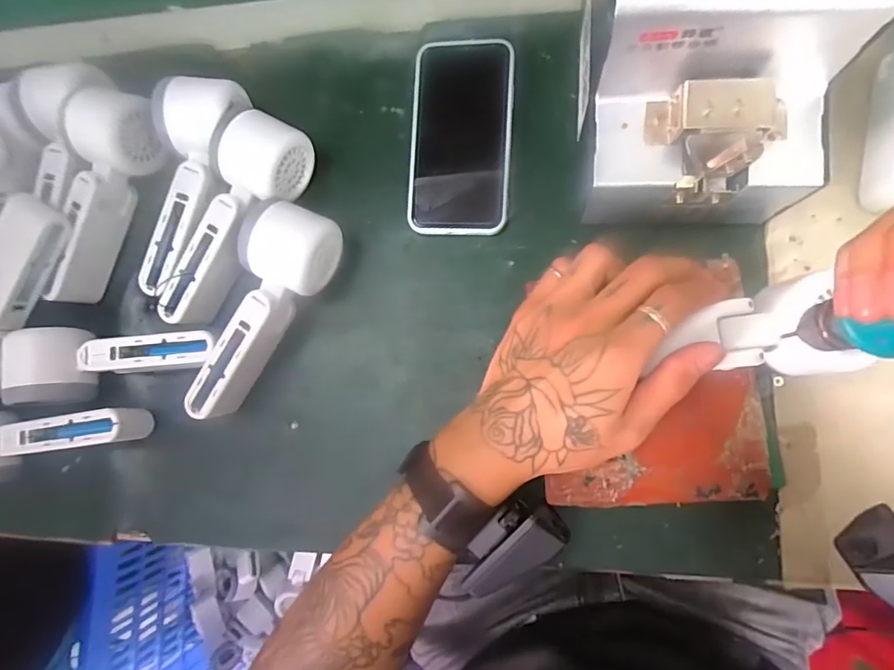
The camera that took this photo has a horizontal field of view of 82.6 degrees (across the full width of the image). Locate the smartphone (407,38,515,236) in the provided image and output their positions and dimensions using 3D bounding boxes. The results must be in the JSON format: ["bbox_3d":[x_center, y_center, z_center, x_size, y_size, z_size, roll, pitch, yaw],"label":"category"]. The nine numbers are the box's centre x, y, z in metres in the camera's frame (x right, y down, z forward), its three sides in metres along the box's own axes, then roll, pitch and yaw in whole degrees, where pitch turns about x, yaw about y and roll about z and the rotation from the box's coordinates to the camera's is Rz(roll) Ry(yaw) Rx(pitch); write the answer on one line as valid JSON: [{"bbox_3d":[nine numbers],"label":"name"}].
[{"bbox_3d":[0.010,-0.147,0.380,0.076,0.010,0.143,3,85,9],"label":"smartphone"}]

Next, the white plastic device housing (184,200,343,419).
[{"bbox_3d":[-0.136,-0.016,0.369,0.053,0.051,0.165,31,90,11],"label":"white plastic device housing"}]

